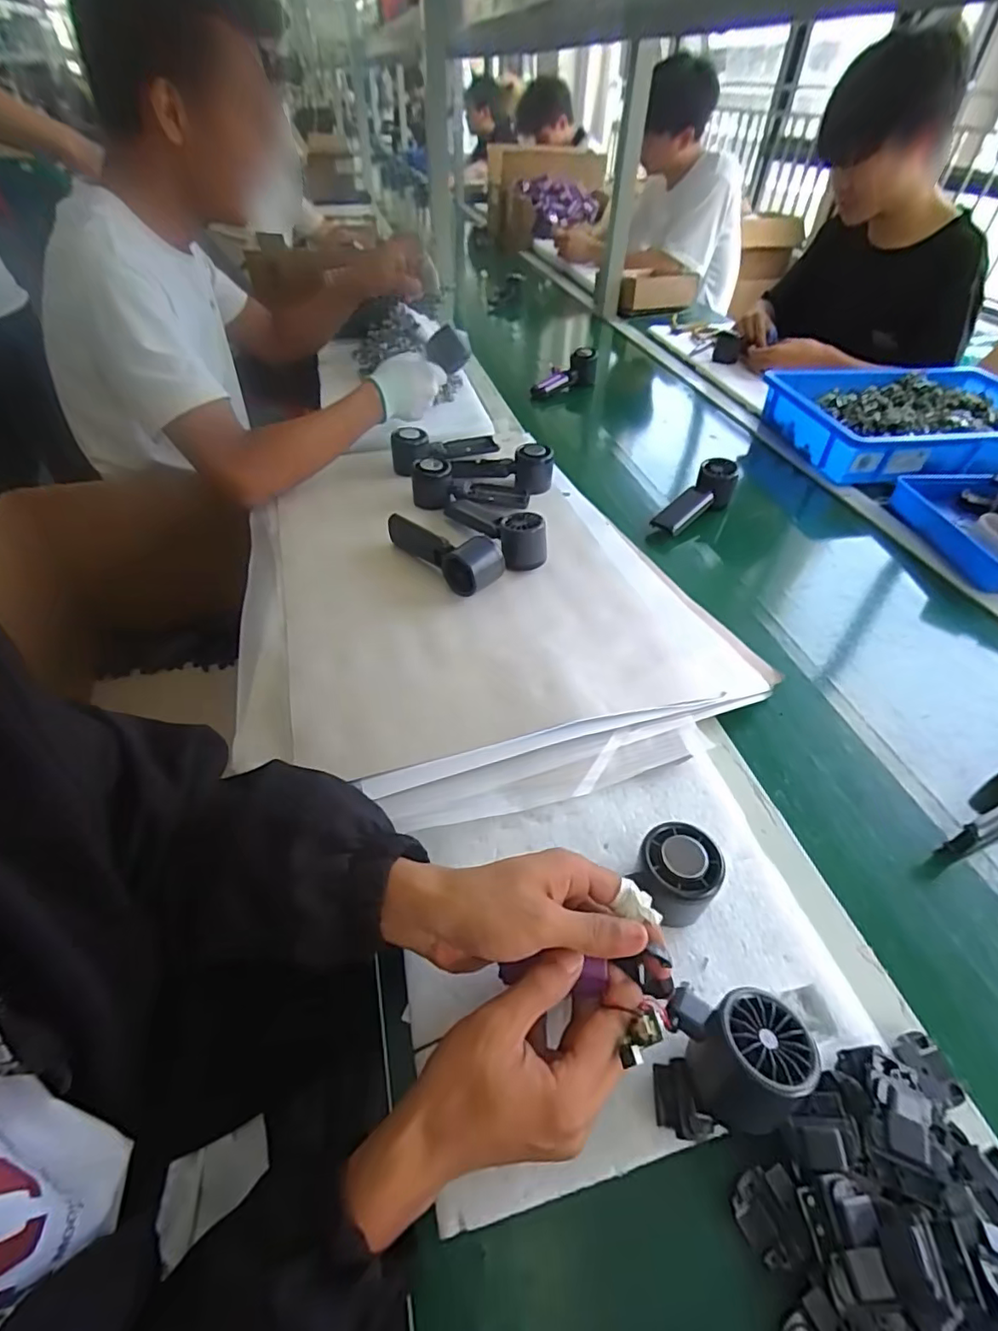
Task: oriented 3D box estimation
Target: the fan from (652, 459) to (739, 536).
[{"bbox_3d":[0.285,-0.236,0.829,0.151,0.046,0.051,-41,56,-12],"label":"fan"}]

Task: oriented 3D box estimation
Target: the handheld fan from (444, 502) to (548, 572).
[{"bbox_3d":[-0.007,-0.186,0.740,0.052,0.052,0.177,-26,52,-24],"label":"handheld fan"}]

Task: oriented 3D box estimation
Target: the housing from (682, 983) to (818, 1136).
[{"bbox_3d":[0.142,0.225,0.324,0.056,0.062,0.055,1,46,-1],"label":"housing"}]

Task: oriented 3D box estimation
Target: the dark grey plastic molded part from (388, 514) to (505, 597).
[{"bbox_3d":[-0.065,-0.145,0.704,0.072,0.047,0.159,-29,53,-26],"label":"dark grey plastic molded part"}]

